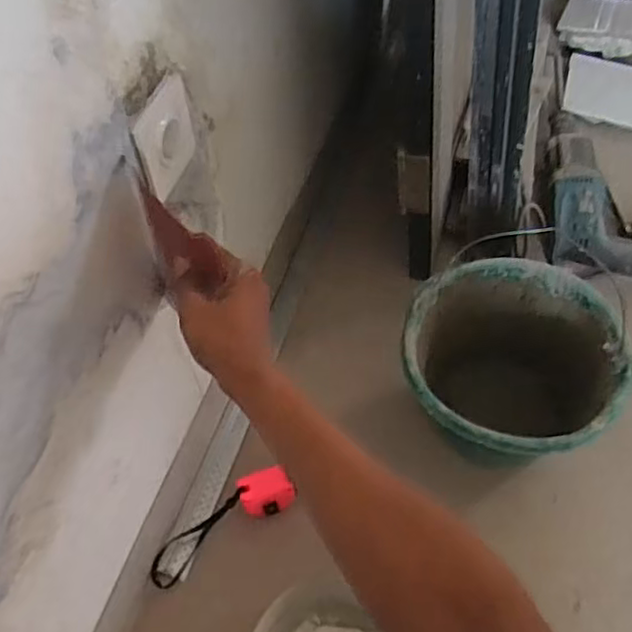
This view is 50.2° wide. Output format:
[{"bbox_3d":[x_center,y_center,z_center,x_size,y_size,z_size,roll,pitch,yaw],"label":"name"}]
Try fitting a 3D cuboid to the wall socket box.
[{"bbox_3d":[-0.132,-0.159,0.609,0.011,0.085,0.088,13,54,13],"label":"wall socket box"}]

